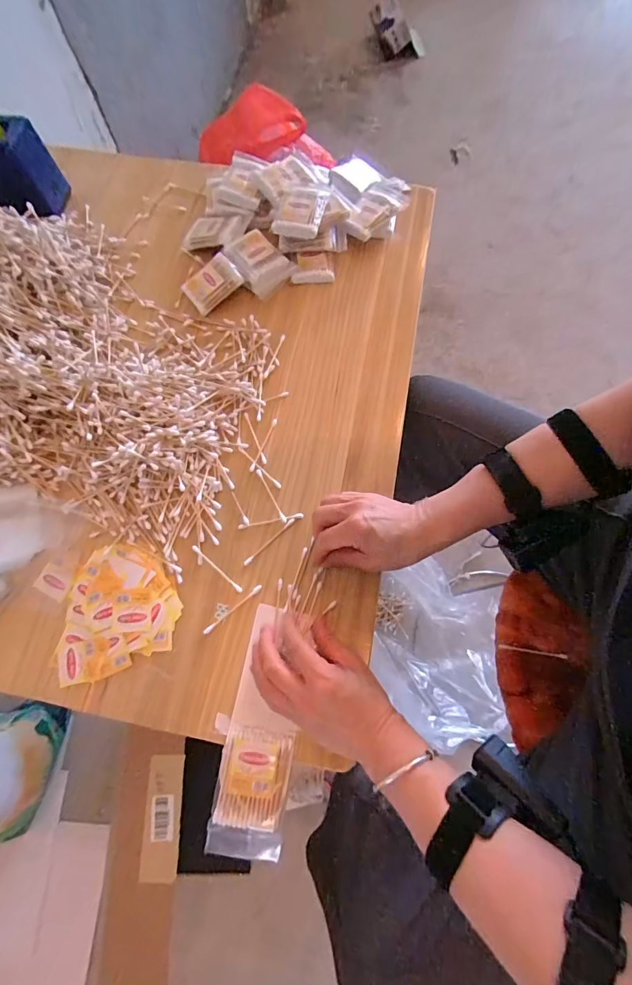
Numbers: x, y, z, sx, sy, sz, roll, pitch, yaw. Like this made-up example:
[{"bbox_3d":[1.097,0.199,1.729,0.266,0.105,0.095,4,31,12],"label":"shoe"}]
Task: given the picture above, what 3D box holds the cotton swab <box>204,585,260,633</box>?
[{"bbox_3d":[-0.089,0.125,0.417,0.075,0.006,0.007,-38,76,-12],"label":"cotton swab"}]

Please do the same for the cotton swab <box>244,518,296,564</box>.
[{"bbox_3d":[-0.052,0.055,0.438,0.075,0.004,0.006,-42,77,-13],"label":"cotton swab"}]

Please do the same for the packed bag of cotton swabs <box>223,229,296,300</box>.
[{"bbox_3d":[-0.081,-0.324,0.552,0.091,0.032,0.069,43,76,13],"label":"packed bag of cotton swabs"}]

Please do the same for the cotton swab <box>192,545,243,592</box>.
[{"bbox_3d":[-0.109,0.083,0.429,0.075,0.004,0.006,39,75,12],"label":"cotton swab"}]

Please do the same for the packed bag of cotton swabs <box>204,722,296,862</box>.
[{"bbox_3d":[-0.061,0.283,0.367,0.066,0.023,0.109,9,72,3],"label":"packed bag of cotton swabs"}]

